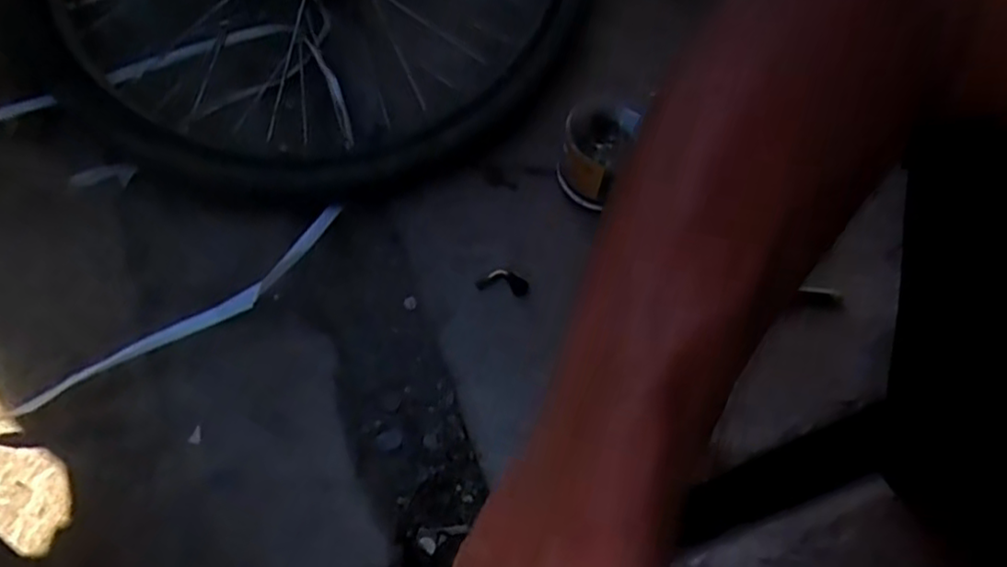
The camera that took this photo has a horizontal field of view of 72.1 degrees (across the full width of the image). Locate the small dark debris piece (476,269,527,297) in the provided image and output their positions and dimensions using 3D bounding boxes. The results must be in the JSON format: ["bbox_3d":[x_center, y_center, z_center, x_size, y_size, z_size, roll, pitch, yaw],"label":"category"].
[{"bbox_3d":[0.000,-0.001,0.598,0.043,0.007,0.020,11,70,3],"label":"small dark debris piece"}]

